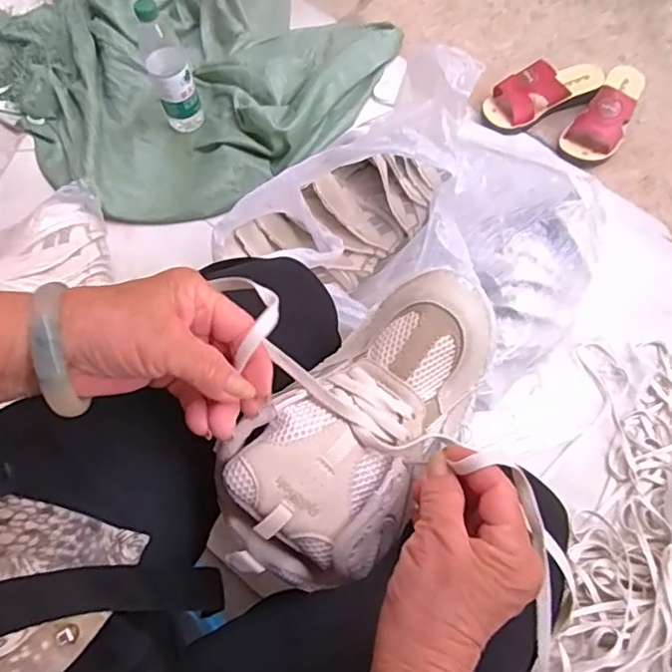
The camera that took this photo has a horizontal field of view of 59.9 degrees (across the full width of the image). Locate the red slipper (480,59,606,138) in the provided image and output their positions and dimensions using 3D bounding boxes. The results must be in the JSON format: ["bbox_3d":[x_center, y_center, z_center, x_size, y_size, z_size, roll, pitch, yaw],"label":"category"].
[{"bbox_3d":[0.356,-0.419,0.998,0.219,0.067,0.085,-24,68,-12],"label":"red slipper"}]

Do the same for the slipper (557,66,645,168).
[{"bbox_3d":[0.463,-0.377,0.984,0.087,0.068,0.215,36,69,14],"label":"slipper"}]

